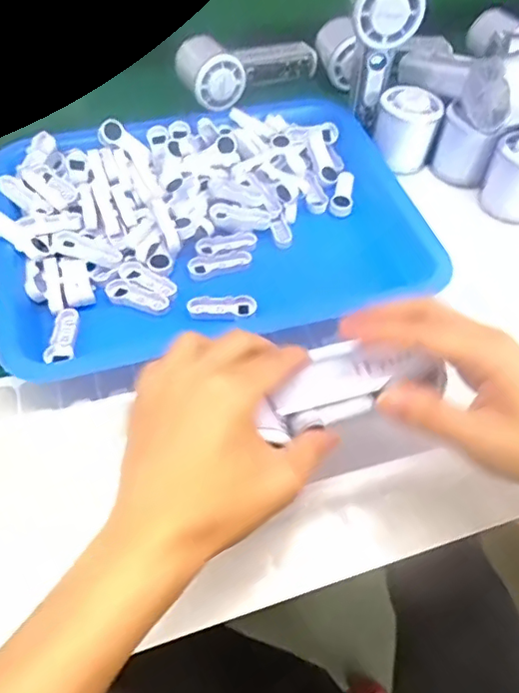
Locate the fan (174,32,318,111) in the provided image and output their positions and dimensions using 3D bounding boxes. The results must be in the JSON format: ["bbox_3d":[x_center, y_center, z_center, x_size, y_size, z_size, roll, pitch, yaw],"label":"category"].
[{"bbox_3d":[-0.013,-0.297,0.570,0.161,0.061,0.043,-29,60,-20],"label":"fan"}]

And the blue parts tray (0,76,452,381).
[{"bbox_3d":[-0.045,-0.113,0.457,0.320,0.043,0.250,-13,55,-11],"label":"blue parts tray"}]

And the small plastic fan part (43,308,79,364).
[{"bbox_3d":[-0.140,-0.008,0.394,0.019,0.005,0.044,-3,54,-3],"label":"small plastic fan part"}]

